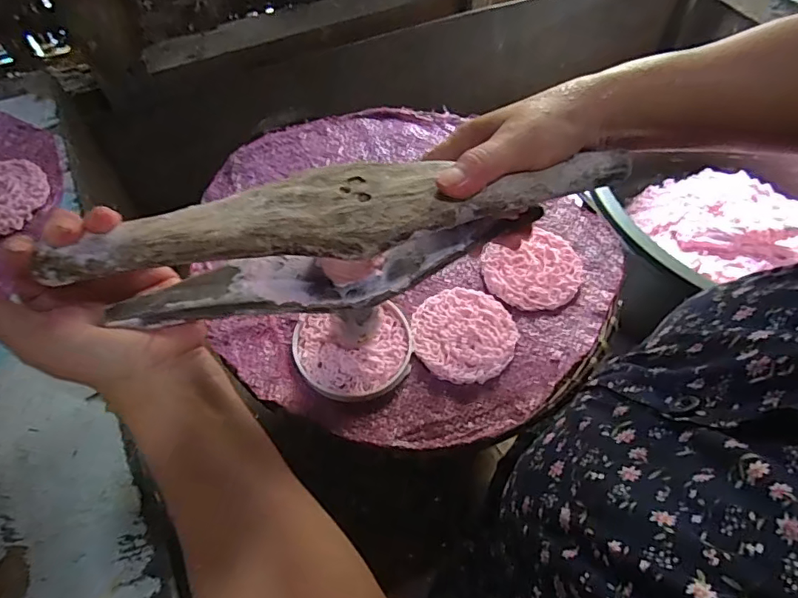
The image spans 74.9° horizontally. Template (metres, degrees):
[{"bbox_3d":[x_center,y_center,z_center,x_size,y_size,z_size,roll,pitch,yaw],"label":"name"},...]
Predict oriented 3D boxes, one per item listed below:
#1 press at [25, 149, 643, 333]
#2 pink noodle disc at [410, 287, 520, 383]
[{"bbox_3d":[-0.021,-0.036,0.293,0.298,0.068,0.051,-12,58,-8],"label":"press"},{"bbox_3d":[0.049,0.024,0.390,0.076,0.006,0.077,0,56,0],"label":"pink noodle disc"}]

